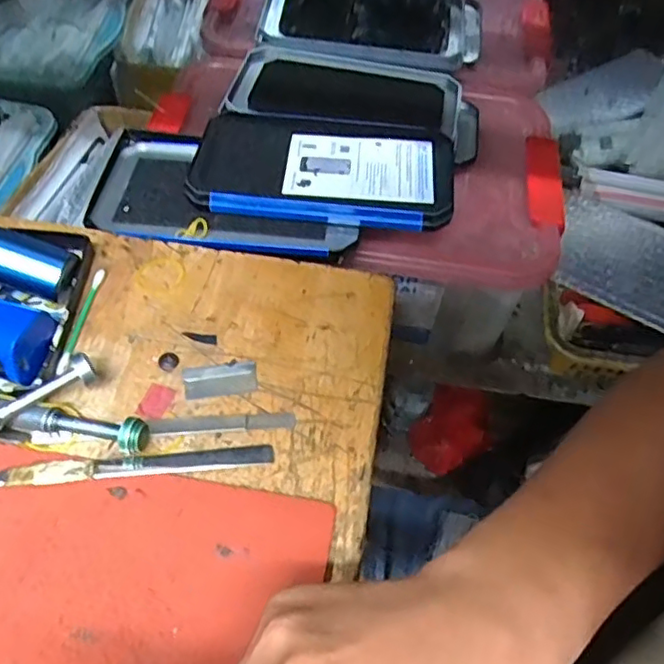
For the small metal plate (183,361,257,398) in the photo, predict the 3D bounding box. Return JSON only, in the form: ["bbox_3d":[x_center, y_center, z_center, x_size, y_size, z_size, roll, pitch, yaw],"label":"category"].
[{"bbox_3d":[-0.060,0.024,0.334,0.038,0.004,0.019,-7,57,-8],"label":"small metal plate"}]

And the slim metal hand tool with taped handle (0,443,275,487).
[{"bbox_3d":[-0.092,0.064,0.302,0.125,0.011,0.012,-5,57,-7],"label":"slim metal hand tool with taped handle"}]

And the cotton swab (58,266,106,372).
[{"bbox_3d":[-0.140,-0.008,0.348,0.005,0.006,0.069,9,56,2],"label":"cotton swab"}]

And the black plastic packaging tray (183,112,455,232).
[{"bbox_3d":[-0.005,-0.111,0.423,0.171,0.015,0.093,8,56,2],"label":"black plastic packaging tray"}]

